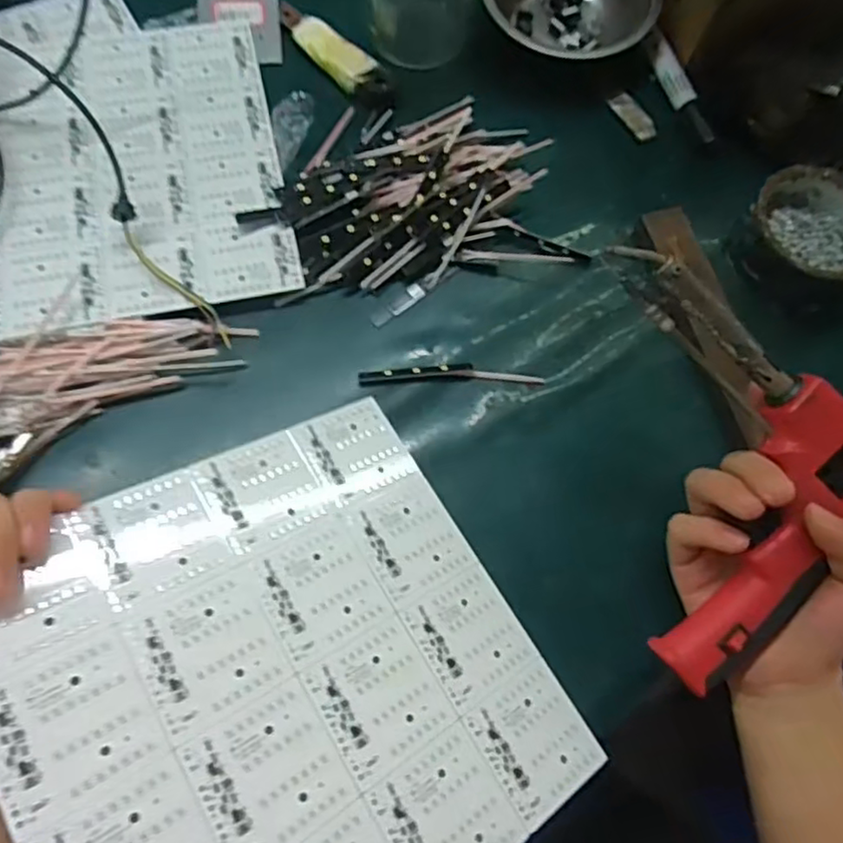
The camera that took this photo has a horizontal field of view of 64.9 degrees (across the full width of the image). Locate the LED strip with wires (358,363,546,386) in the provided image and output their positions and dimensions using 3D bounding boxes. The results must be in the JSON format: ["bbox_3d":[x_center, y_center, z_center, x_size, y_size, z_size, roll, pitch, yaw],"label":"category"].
[{"bbox_3d":[0.018,-0.030,0.394,0.108,0.007,0.013,0,70,-5],"label":"LED strip with wires"}]

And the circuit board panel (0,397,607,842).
[{"bbox_3d":[-0.055,0.115,0.298,0.223,0.004,0.225,-23,71,-33],"label":"circuit board panel"}]

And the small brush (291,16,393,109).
[{"bbox_3d":[-0.056,-0.257,0.475,0.029,0.017,0.094,-40,72,-17],"label":"small brush"}]

